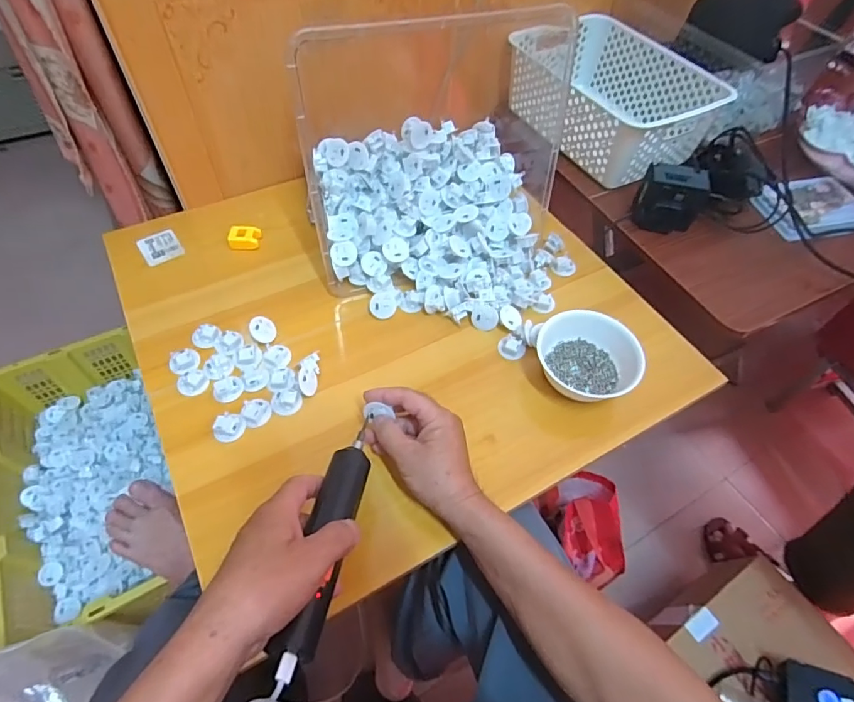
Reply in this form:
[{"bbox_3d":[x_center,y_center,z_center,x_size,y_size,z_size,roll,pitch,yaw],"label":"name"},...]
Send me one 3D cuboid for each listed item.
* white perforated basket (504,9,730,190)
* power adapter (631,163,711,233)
[{"bbox_3d":[0.284,-0.396,0.777,0.209,0.113,0.300,-29,62,-21],"label":"white perforated basket"},{"bbox_3d":[0.333,-0.210,0.679,0.083,0.074,0.051,16,56,7],"label":"power adapter"}]

